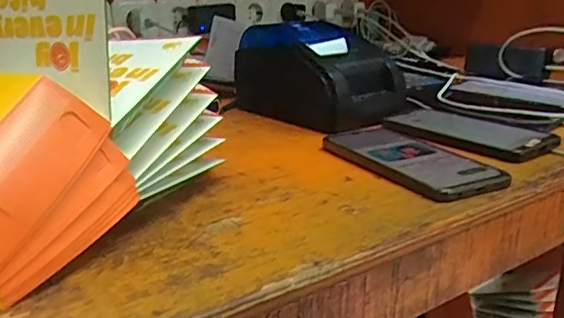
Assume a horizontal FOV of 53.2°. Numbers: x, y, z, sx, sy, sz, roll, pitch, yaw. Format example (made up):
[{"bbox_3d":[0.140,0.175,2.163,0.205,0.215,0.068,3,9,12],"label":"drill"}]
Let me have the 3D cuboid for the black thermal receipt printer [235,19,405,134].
[{"bbox_3d":[0.040,-0.092,0.664,0.143,0.104,0.183,-16,36,-41],"label":"black thermal receipt printer"}]

